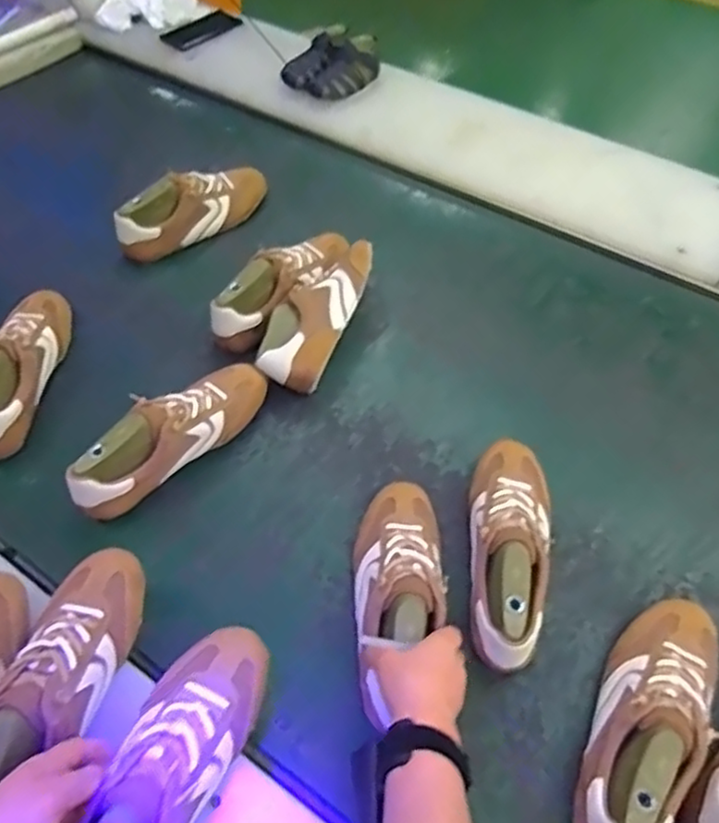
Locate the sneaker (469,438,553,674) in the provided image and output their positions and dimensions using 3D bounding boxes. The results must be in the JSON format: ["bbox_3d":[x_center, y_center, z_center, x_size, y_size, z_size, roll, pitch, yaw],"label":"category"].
[{"bbox_3d":[0.159,0.137,0.709,0.080,0.092,0.253,10,54,7],"label":"sneaker"}]

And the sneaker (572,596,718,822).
[{"bbox_3d":[0.267,0.276,0.609,0.087,0.097,0.261,30,59,20],"label":"sneaker"}]

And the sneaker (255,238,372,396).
[{"bbox_3d":[-0.052,-0.130,0.895,0.093,0.082,0.248,19,56,13],"label":"sneaker"}]

